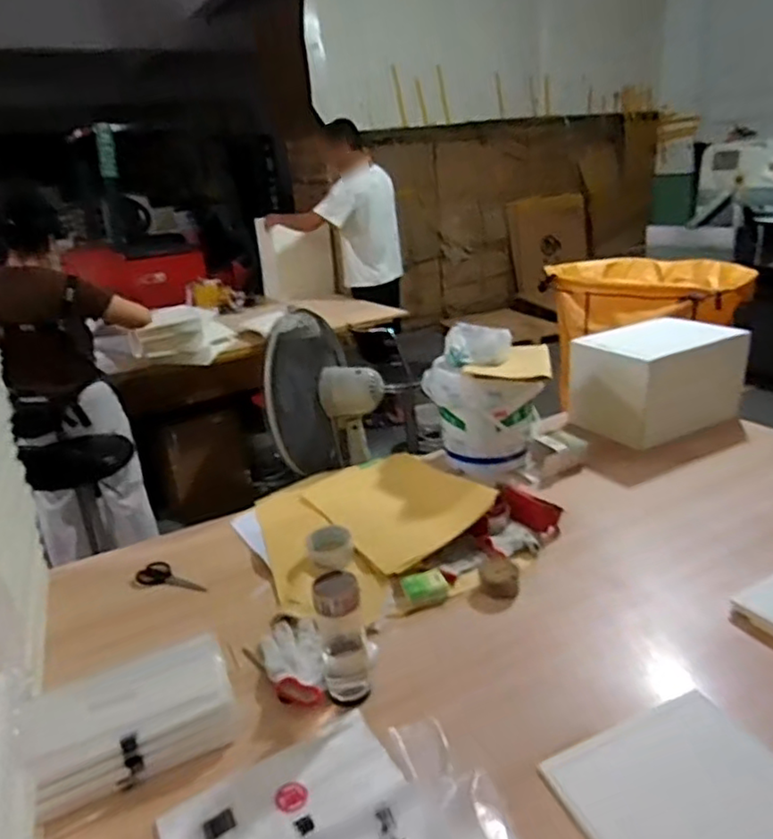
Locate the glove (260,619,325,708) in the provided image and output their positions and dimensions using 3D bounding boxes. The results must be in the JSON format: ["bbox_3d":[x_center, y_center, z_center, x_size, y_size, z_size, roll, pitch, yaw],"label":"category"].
[{"bbox_3d":[-0.150,0.377,0.998,0.089,0.045,0.205,-11,23,-16],"label":"glove"}]

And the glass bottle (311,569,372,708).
[{"bbox_3d":[-0.064,0.314,0.898,0.066,0.188,0.053,-3,22,4],"label":"glass bottle"}]

